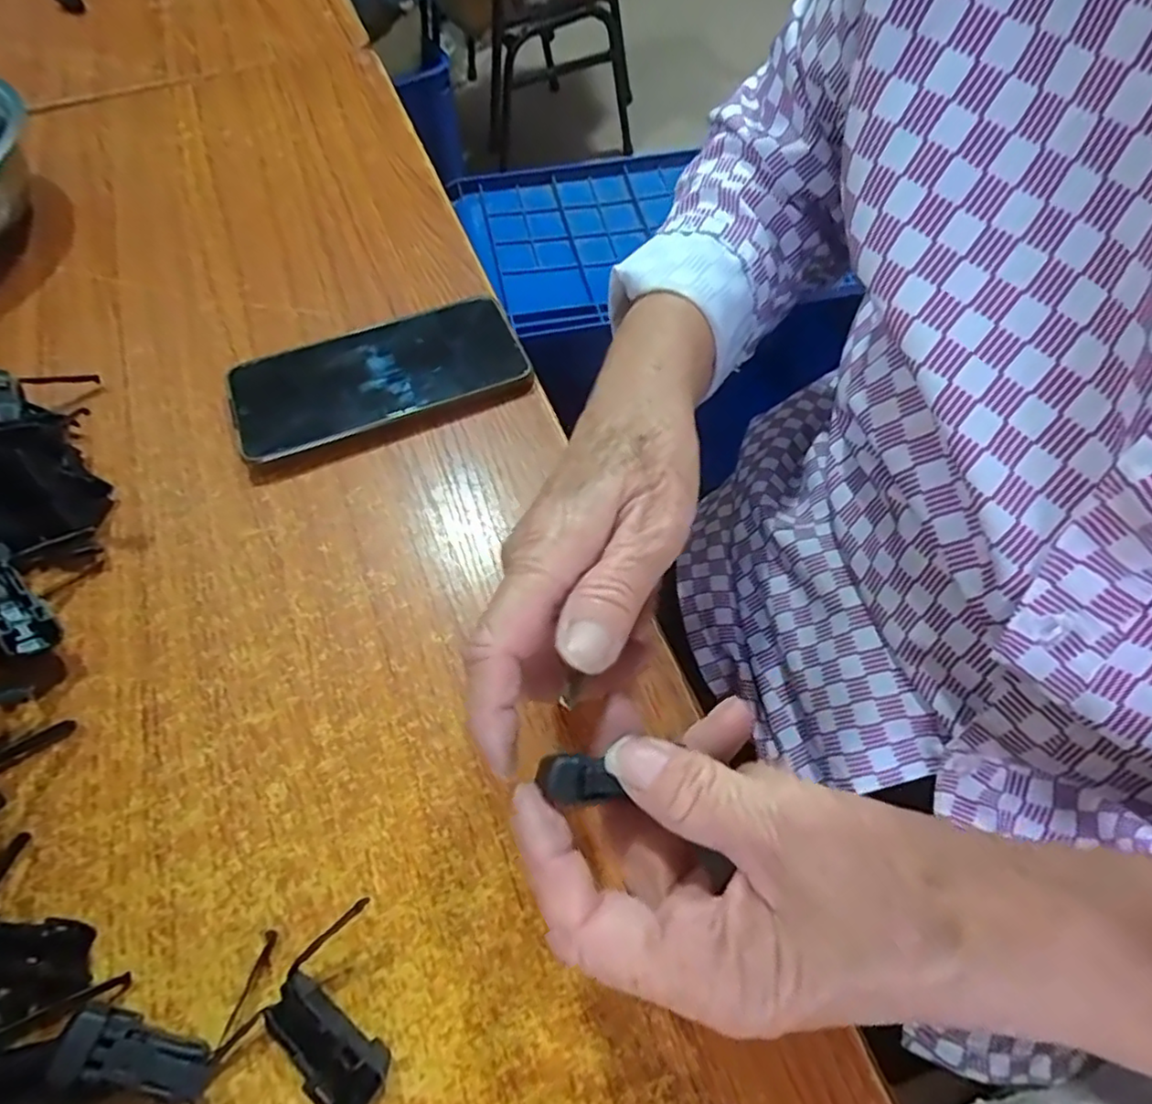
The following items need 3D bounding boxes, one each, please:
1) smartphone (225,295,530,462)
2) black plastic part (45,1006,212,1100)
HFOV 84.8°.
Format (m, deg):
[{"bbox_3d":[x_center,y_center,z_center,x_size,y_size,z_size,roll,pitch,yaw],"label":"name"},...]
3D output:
[{"bbox_3d":[-0.114,-0.103,0.366,0.161,0.014,0.074,-21,62,-10],"label":"smartphone"},{"bbox_3d":[-0.141,0.162,0.202,0.045,0.008,0.017,24,62,-10],"label":"black plastic part"}]

